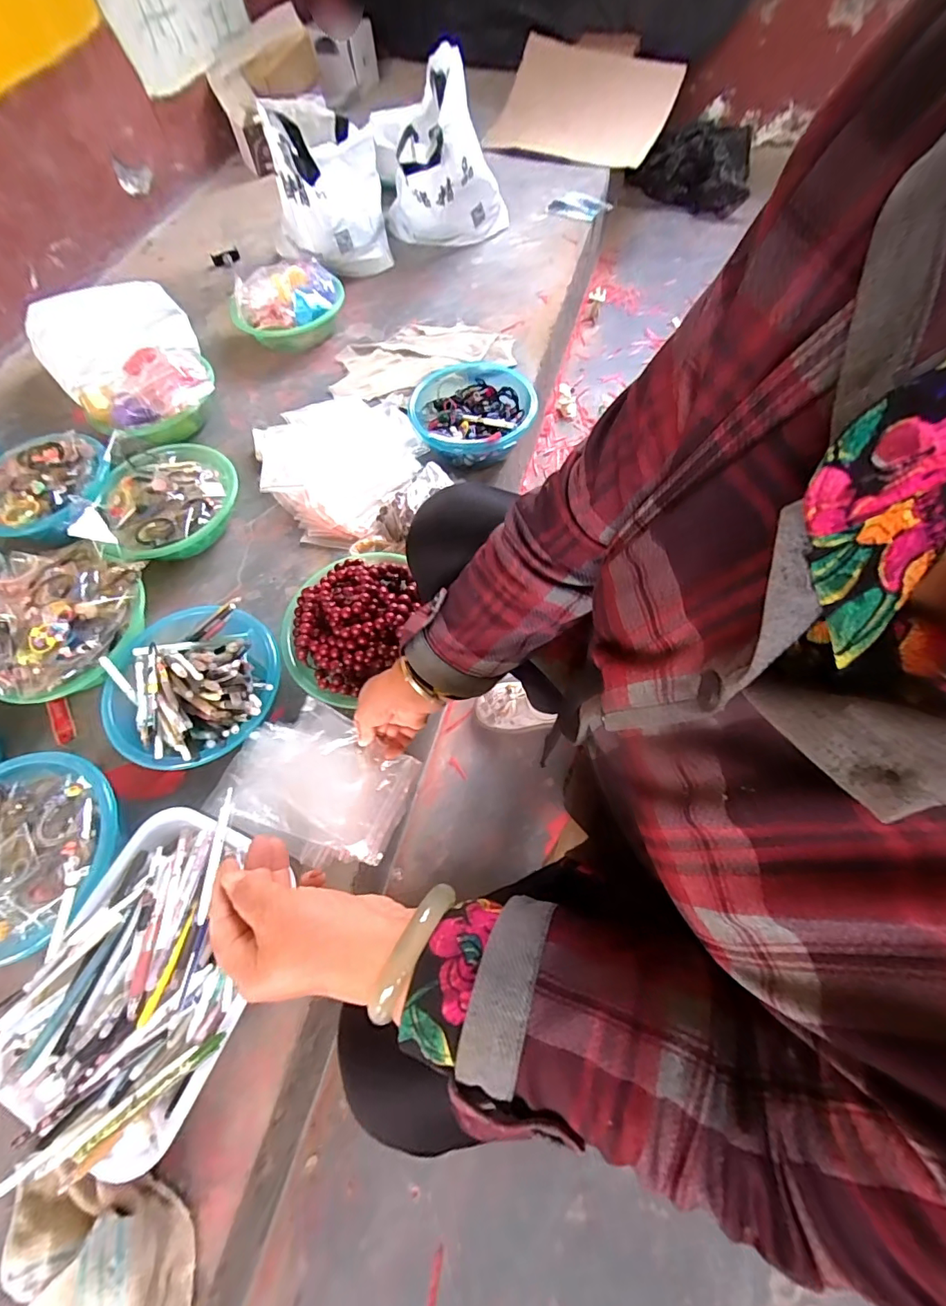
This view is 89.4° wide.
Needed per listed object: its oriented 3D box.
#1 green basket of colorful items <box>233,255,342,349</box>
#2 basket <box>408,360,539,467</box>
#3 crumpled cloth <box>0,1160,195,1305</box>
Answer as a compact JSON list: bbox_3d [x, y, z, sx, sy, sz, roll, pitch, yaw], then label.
[{"bbox_3d":[-0.397,-0.746,1.030,0.240,0.107,0.202,-14,64,-4],"label":"green basket of colorful items"},{"bbox_3d":[-0.001,-0.464,0.892,0.229,0.078,0.291,-8,64,0],"label":"basket"},{"bbox_3d":[-0.354,0.590,0.416,0.184,0.062,0.178,-12,64,-3],"label":"crumpled cloth"}]

